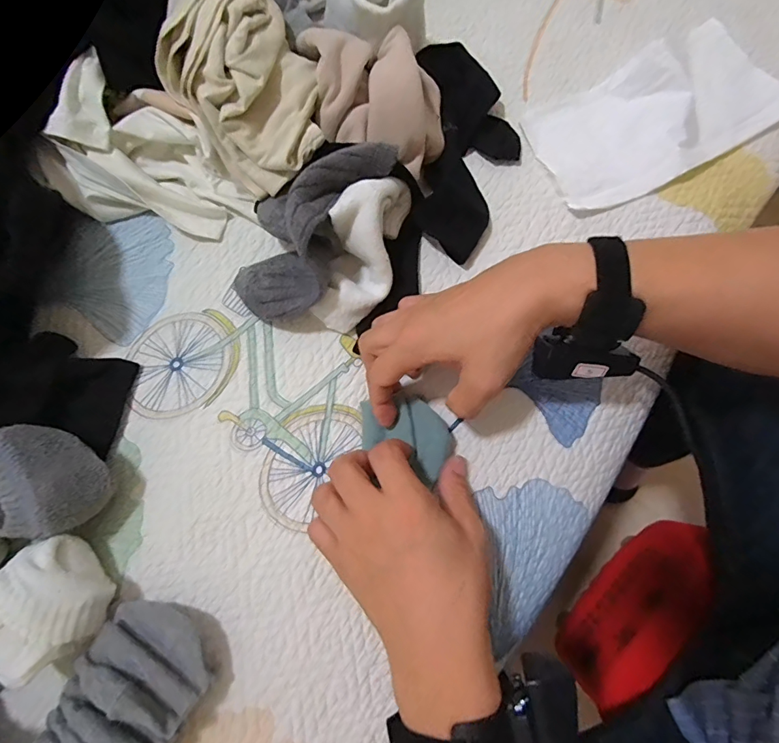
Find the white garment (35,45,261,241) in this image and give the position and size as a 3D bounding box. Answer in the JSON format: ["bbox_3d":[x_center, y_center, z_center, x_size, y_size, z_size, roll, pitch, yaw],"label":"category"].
[{"bbox_3d":[-0.231,-0.187,0.414,0.184,0.073,0.120,34,80,9],"label":"white garment"}]

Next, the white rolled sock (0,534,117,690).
[{"bbox_3d":[-0.258,0.172,0.320,0.077,0.048,0.082,-40,79,-7],"label":"white rolled sock"}]

